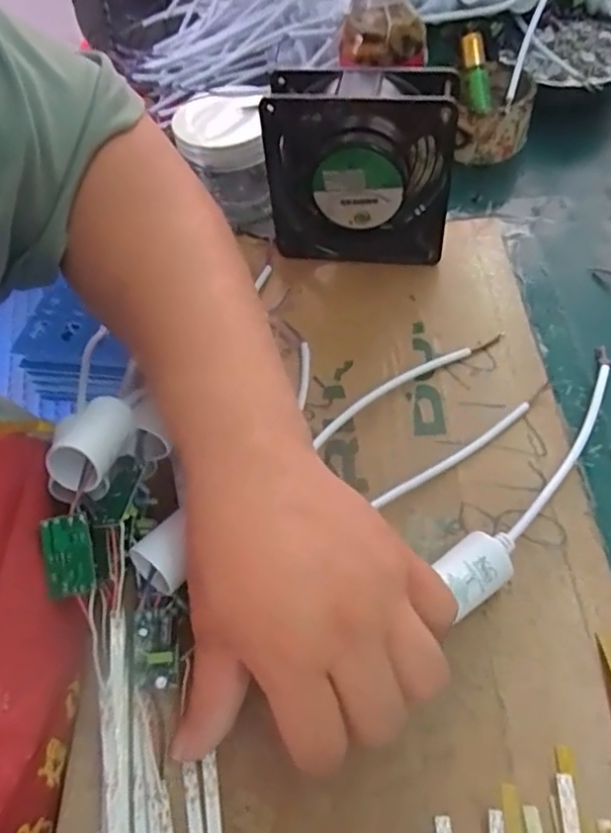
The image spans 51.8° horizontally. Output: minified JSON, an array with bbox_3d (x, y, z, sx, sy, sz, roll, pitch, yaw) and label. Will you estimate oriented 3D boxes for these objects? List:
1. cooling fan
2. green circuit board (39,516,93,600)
[{"bbox_3d":[0.035,-0.164,0.434,0.125,0.131,0.047,7,53,11],"label":"cooling fan"},{"bbox_3d":[-0.109,0.064,0.288,0.020,0.004,0.036,-10,76,-8],"label":"green circuit board"}]

